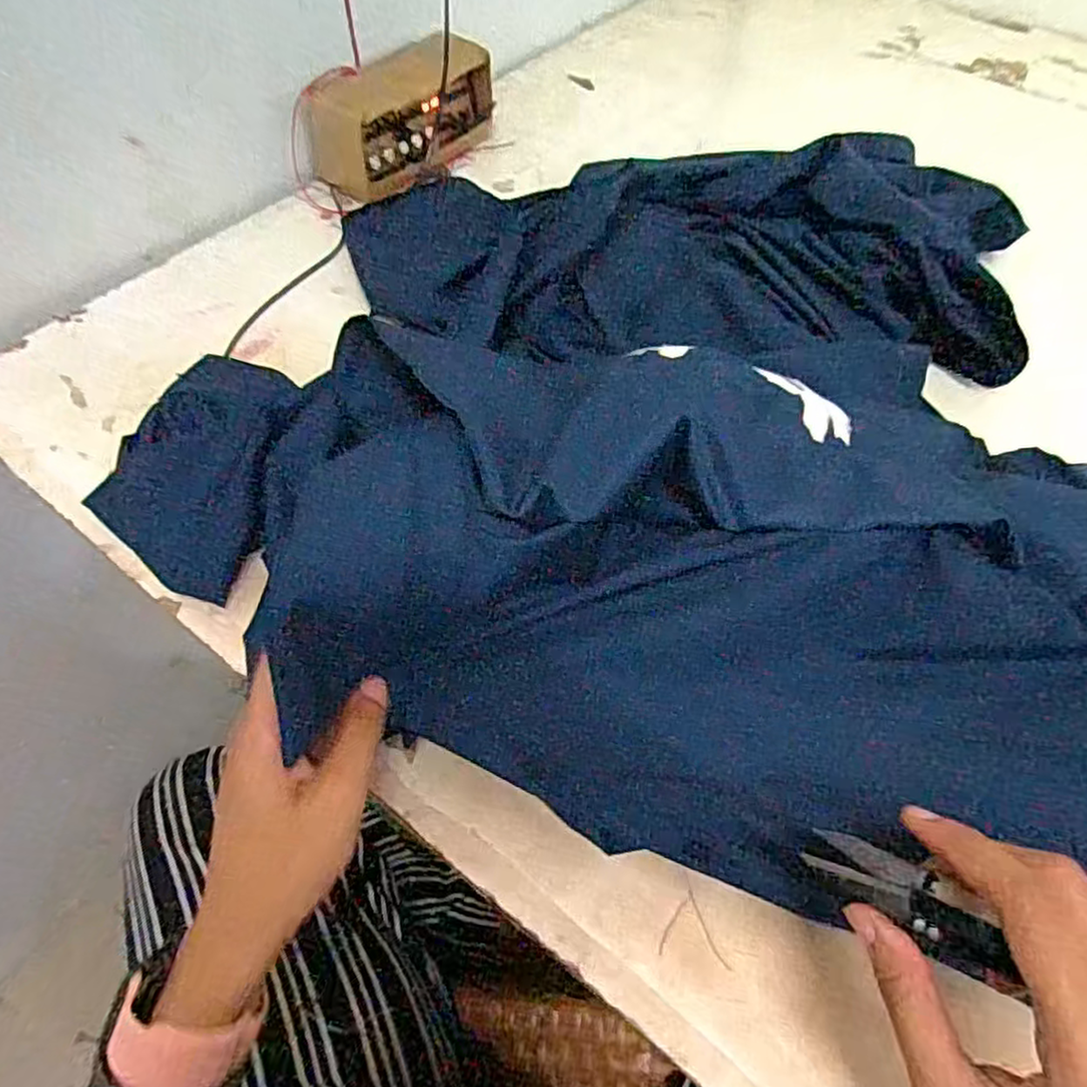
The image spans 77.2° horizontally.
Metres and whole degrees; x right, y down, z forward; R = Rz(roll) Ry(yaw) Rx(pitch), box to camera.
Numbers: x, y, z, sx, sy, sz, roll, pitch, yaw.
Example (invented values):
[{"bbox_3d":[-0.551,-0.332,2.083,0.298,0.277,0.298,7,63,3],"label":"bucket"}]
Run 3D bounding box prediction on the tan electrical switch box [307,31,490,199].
[{"bbox_3d":[-0.133,-0.409,0.654,0.187,0.081,0.066,-36,64,-22],"label":"tan electrical switch box"}]

